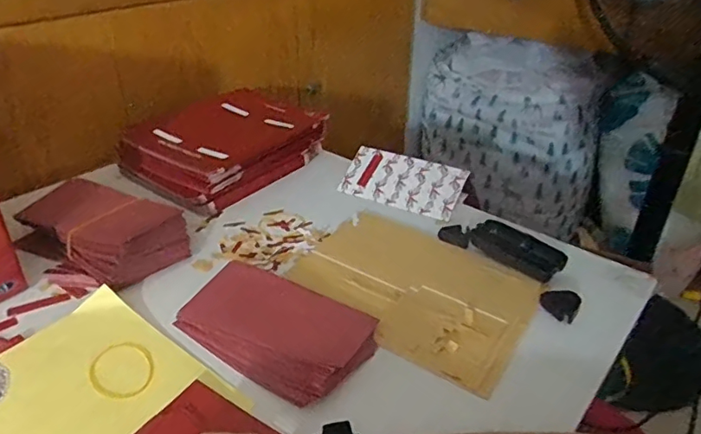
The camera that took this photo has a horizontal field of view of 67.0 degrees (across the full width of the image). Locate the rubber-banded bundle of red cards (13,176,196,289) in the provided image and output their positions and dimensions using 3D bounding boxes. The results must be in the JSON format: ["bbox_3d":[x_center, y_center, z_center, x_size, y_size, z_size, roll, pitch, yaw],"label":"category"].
[{"bbox_3d":[-0.299,0.010,0.642,0.200,0.058,0.112,21,37,30],"label":"rubber-banded bundle of red cards"}]

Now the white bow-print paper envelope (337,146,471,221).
[{"bbox_3d":[0.075,-0.052,0.771,0.174,0.009,0.082,18,70,25],"label":"white bow-print paper envelope"}]

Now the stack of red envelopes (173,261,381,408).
[{"bbox_3d":[-0.070,0.104,0.530,0.197,0.023,0.124,21,37,29],"label":"stack of red envelopes"}]

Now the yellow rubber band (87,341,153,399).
[{"bbox_3d":[-0.210,0.141,0.488,0.066,0.006,0.054,25,39,34],"label":"yellow rubber band"}]

